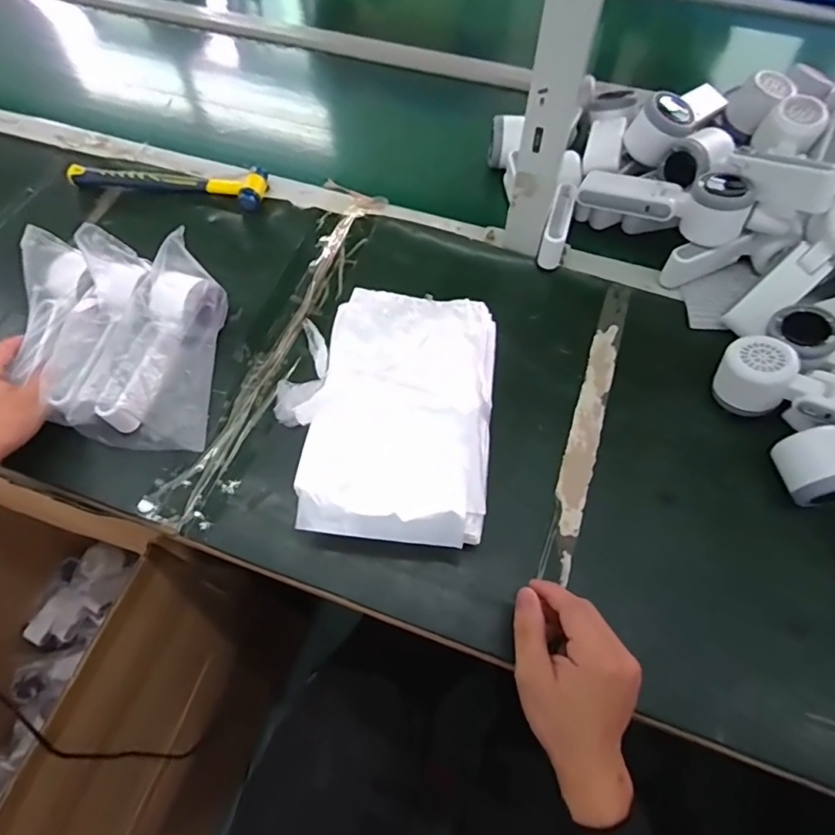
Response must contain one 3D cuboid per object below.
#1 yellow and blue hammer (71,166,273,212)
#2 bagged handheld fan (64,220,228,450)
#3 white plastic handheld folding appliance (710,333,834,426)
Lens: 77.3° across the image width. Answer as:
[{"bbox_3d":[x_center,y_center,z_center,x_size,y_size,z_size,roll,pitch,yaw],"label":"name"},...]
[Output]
[{"bbox_3d":[-0.301,-0.295,0.639,0.239,0.022,0.067,11,63,6],"label":"yellow and blue hammer"},{"bbox_3d":[-0.233,-0.070,0.491,0.098,0.068,0.203,10,81,4],"label":"bagged handheld fan"},{"bbox_3d":[0.354,-0.017,0.456,0.167,0.051,0.058,24,66,26],"label":"white plastic handheld folding appliance"}]

